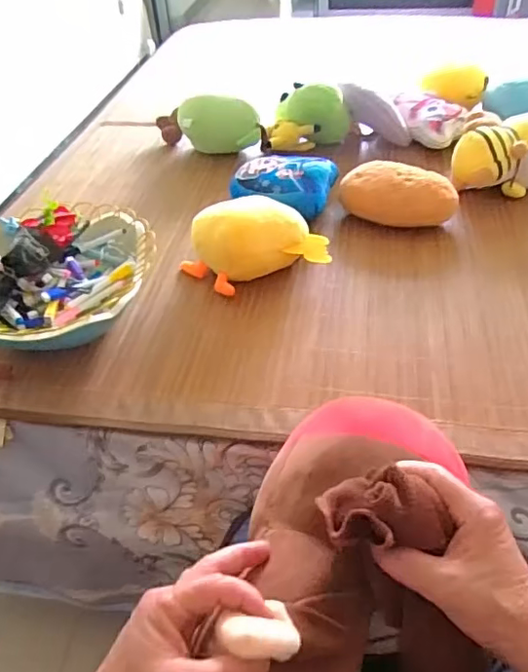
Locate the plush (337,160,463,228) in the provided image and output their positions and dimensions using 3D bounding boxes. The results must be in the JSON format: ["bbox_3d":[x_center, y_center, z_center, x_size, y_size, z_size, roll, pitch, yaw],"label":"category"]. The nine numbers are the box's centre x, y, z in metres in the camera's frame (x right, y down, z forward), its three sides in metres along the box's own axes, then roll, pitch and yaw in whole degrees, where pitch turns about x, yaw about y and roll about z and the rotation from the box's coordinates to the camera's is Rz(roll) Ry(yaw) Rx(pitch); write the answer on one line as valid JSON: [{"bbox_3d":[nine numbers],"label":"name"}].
[{"bbox_3d":[0.236,-0.246,0.974,0.192,0.067,0.114,13,46,17],"label":"plush"}]

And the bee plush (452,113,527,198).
[{"bbox_3d":[0.451,-0.324,1.021,0.192,0.121,0.098,-14,44,-11],"label":"bee plush"}]

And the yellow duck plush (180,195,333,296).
[{"bbox_3d":[-0.017,-0.136,0.848,0.228,0.104,0.129,2,43,6],"label":"yellow duck plush"}]

